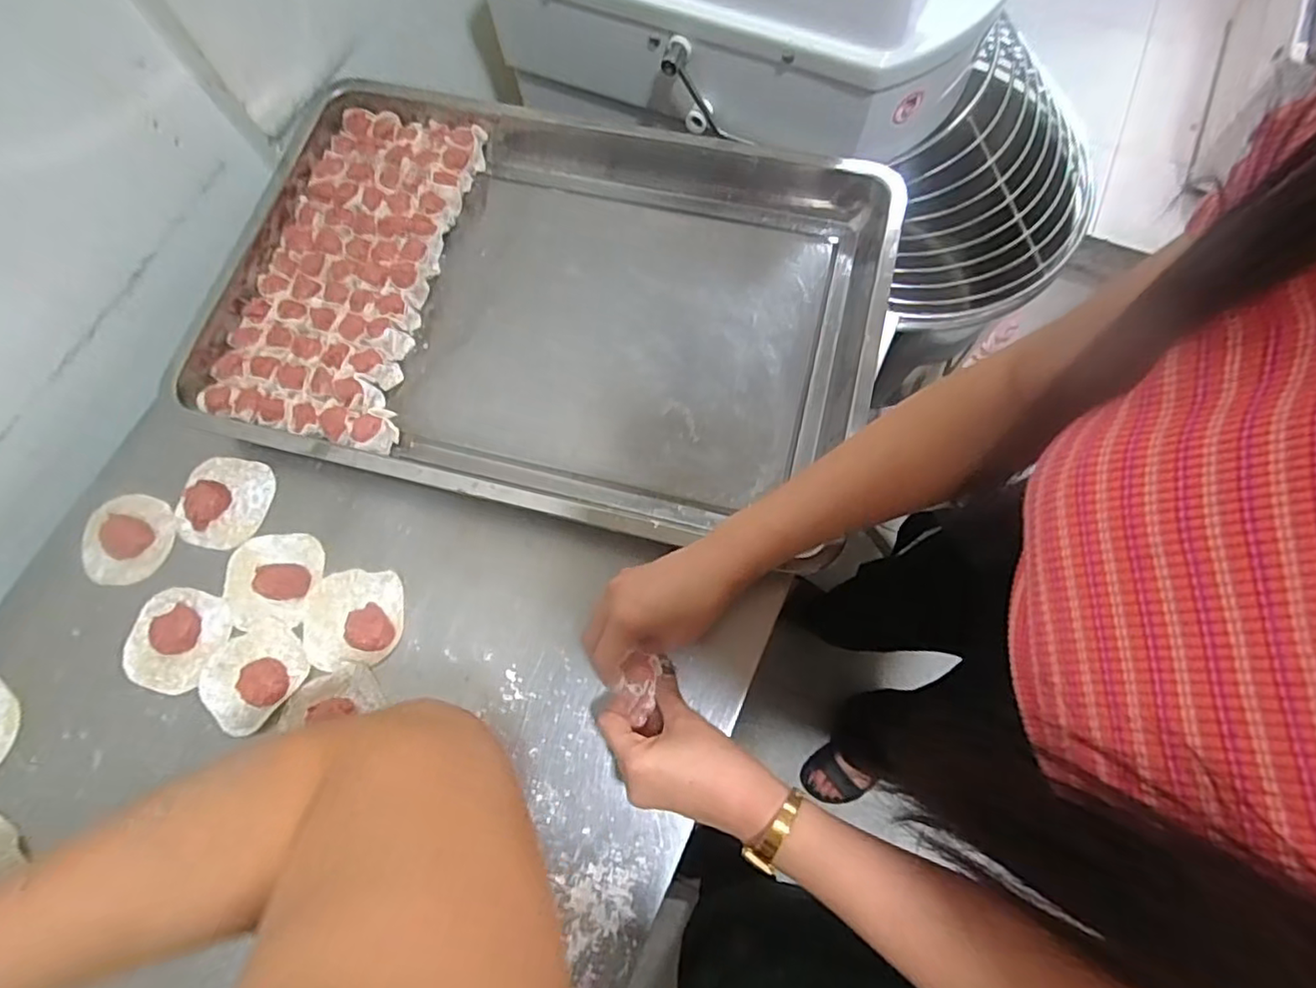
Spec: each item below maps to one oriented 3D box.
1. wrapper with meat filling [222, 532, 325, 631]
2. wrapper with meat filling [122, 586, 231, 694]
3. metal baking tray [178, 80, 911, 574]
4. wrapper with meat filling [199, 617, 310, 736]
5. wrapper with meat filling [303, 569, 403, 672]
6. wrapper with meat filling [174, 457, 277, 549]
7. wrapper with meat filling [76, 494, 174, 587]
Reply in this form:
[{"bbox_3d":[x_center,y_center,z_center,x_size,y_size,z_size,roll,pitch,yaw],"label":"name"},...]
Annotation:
[{"bbox_3d":[-0.328,0.070,0.514,0.080,0.024,0.077,-6,72,0],"label":"wrapper with meat filling"},{"bbox_3d":[-0.399,0.118,0.502,0.082,0.016,0.079,-1,72,2],"label":"wrapper with meat filling"},{"bbox_3d":[-0.107,-0.176,0.566,0.601,0.049,0.389,13,73,6],"label":"metal baking tray"},{"bbox_3d":[-0.327,0.143,0.490,0.075,0.018,0.080,-1,72,2],"label":"wrapper with meat filling"},{"bbox_3d":[-0.252,0.099,0.501,0.080,0.016,0.076,-10,72,-1],"label":"wrapper with meat filling"},{"bbox_3d":[-0.384,0.005,0.540,0.074,0.014,0.081,14,73,6],"label":"wrapper with meat filling"},{"bbox_3d":[-0.460,0.038,0.530,0.076,0.018,0.077,15,74,7],"label":"wrapper with meat filling"}]

